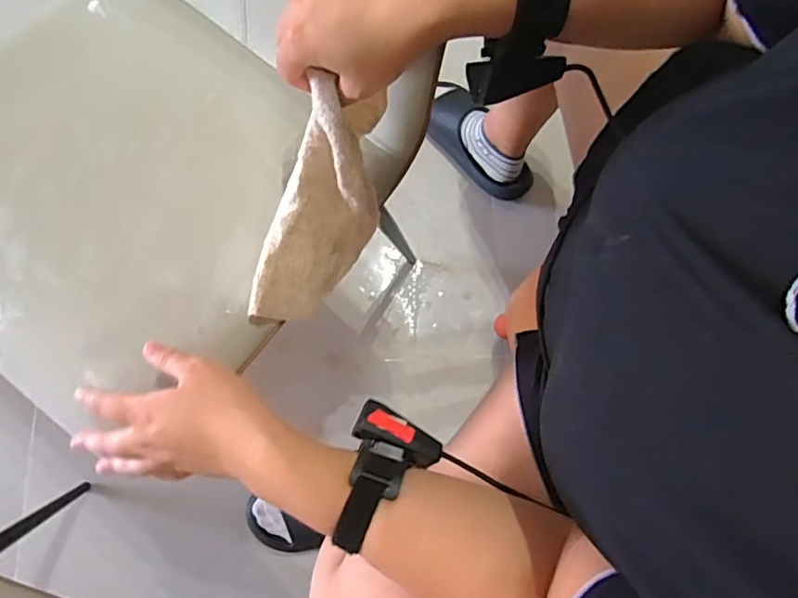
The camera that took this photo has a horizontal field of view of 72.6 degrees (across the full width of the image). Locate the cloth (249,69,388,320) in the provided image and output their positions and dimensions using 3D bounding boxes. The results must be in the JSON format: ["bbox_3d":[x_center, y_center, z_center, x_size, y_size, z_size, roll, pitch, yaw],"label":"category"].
[{"bbox_3d":[-0.066,-0.085,0.494,0.073,0.095,0.212,24,118,5],"label":"cloth"}]

